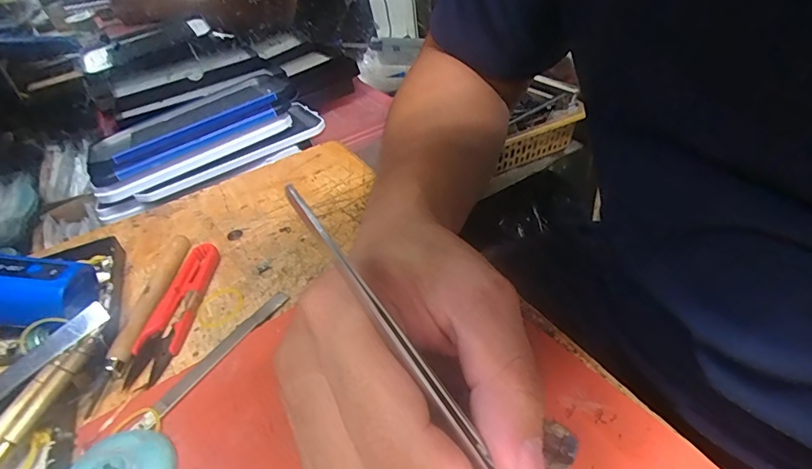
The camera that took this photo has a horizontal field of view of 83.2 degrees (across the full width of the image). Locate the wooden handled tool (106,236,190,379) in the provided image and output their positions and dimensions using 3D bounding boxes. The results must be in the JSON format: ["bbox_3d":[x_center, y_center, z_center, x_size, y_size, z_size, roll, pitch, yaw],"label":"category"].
[{"bbox_3d":[-0.153,0.037,0.274,0.013,0.011,0.104,-5,39,4],"label":"wooden handled tool"}]

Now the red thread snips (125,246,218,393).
[{"bbox_3d":[-0.133,0.041,0.267,0.023,0.010,0.095,-2,40,9],"label":"red thread snips"}]

